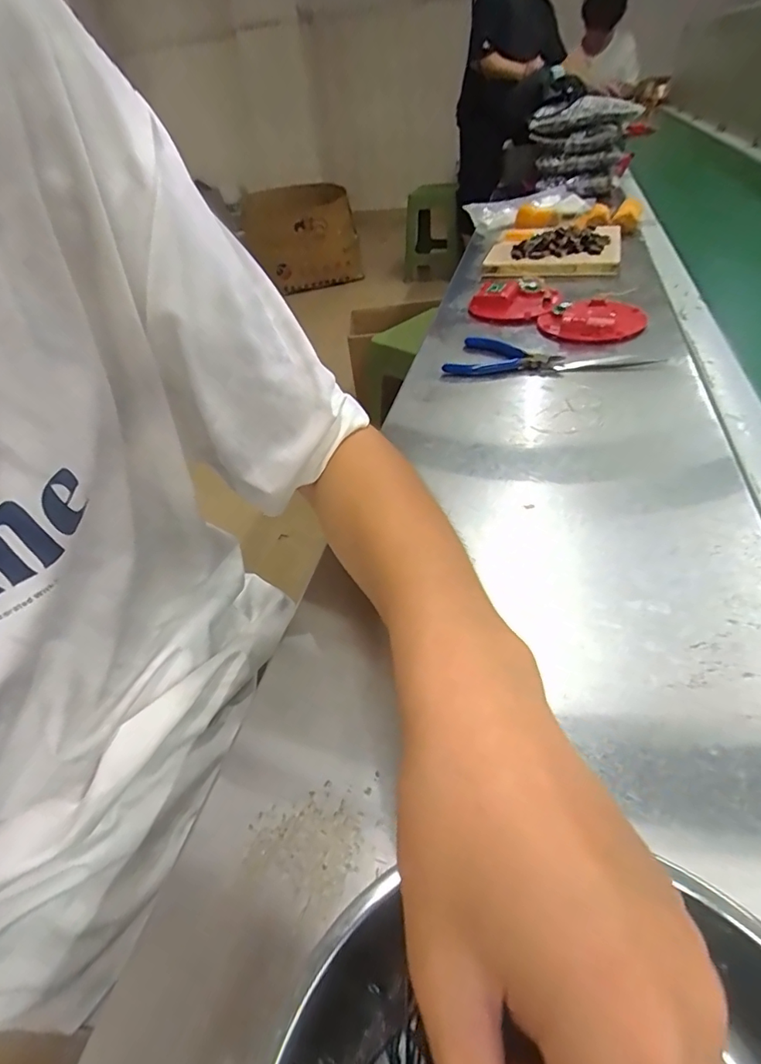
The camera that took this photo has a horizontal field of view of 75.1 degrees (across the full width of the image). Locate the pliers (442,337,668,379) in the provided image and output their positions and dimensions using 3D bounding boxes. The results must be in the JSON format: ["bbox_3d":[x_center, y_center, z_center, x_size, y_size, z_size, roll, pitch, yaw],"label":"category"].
[{"bbox_3d":[0.182,-0.189,0.548,0.206,0.012,0.080,14,47,23],"label":"pliers"}]

